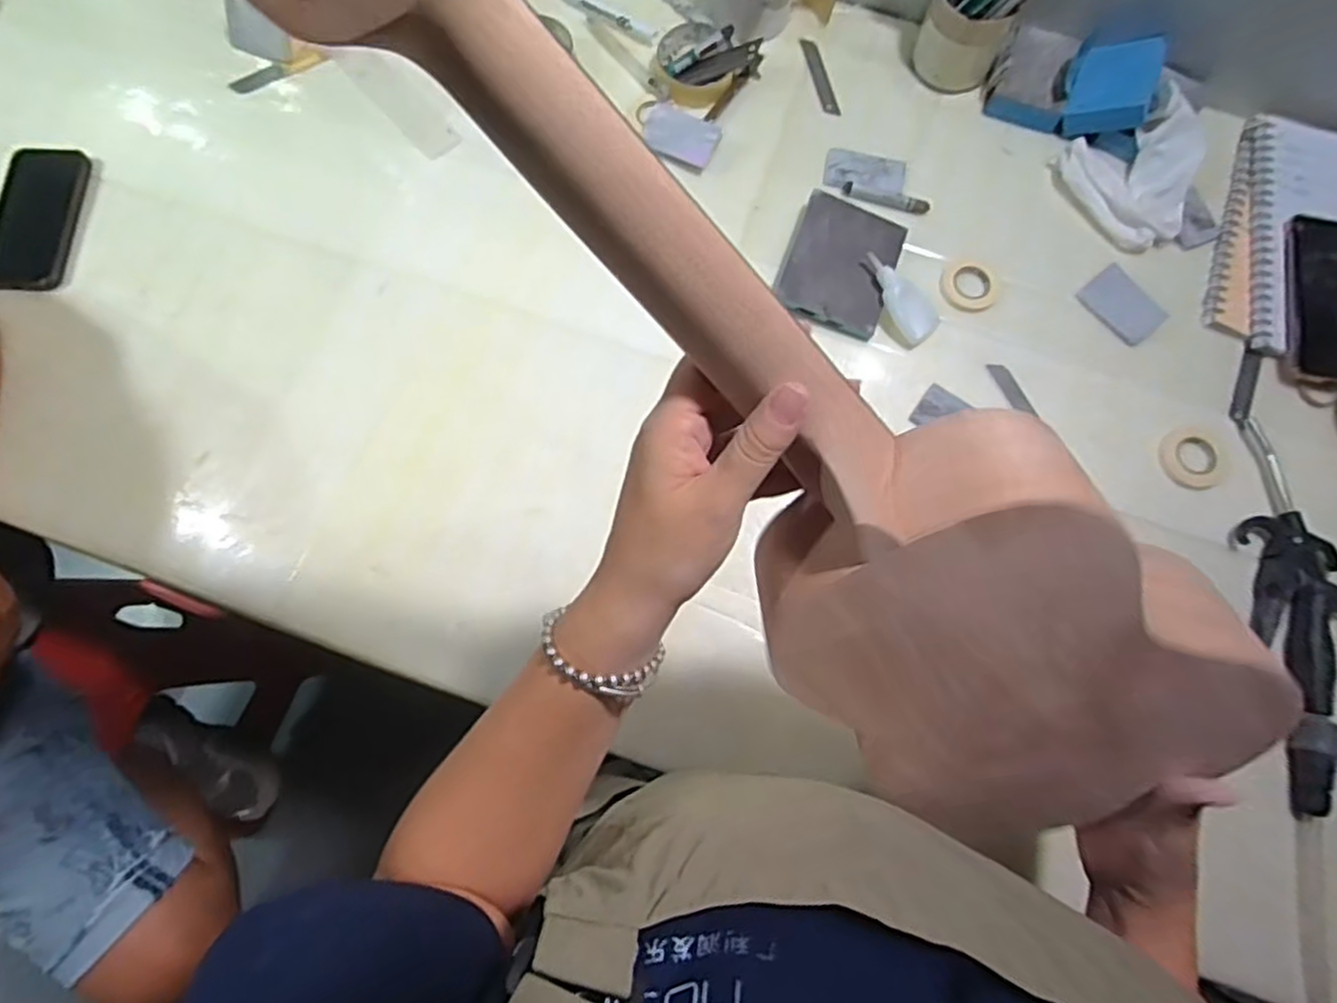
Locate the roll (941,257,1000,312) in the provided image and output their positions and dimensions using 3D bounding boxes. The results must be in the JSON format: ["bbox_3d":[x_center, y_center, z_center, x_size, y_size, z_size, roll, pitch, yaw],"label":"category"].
[{"bbox_3d":[0.281,-0.201,0.651,0.059,0.013,0.055,0,75,-1],"label":"roll"}]

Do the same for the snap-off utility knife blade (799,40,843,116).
[{"bbox_3d":[0.153,-0.431,0.706,0.019,0.004,0.097,-14,76,-8],"label":"snap-off utility knife blade"}]

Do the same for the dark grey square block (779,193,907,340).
[{"bbox_3d":[0.158,-0.218,0.636,0.095,0.022,0.125,21,76,5],"label":"dark grey square block"}]

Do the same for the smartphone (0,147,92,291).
[{"bbox_3d":[-0.587,-0.264,0.646,0.072,0.012,0.147,-1,75,-1],"label":"smartphone"}]

